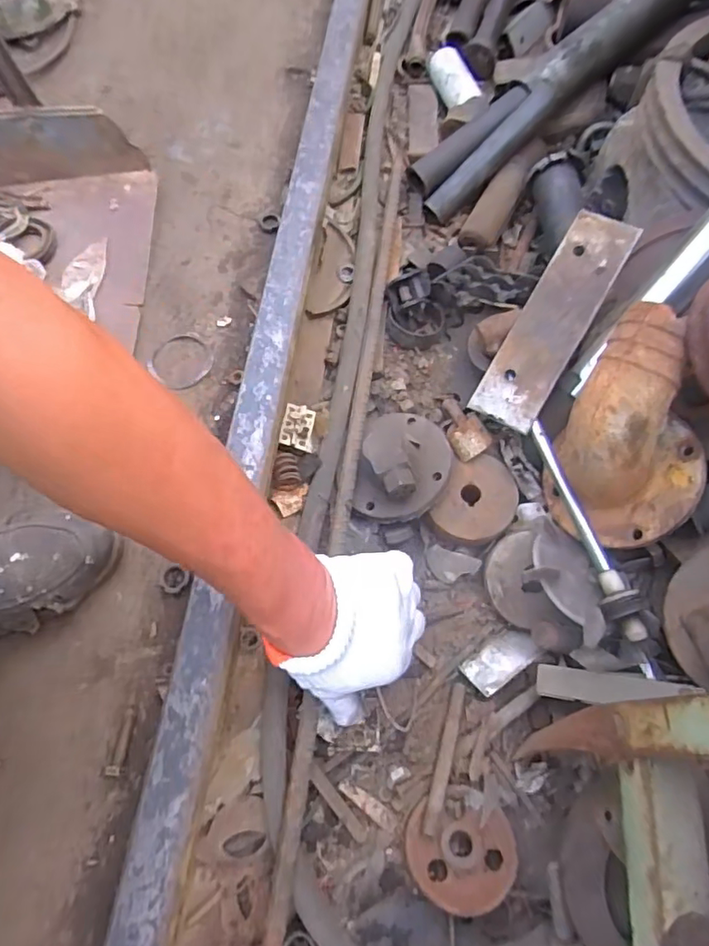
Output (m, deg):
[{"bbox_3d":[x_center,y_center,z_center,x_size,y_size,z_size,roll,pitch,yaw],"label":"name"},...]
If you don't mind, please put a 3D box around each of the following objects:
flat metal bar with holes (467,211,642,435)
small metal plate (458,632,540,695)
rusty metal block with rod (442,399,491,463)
[{"bbox_3d":[0.180,-0.139,0.505,0.059,0.007,0.208,30,90,22],"label":"flat metal bar with holes"},{"bbox_3d":[0.125,0.160,0.476,0.065,0.004,0.034,-31,42,-15],"label":"small metal plate"},{"bbox_3d":[0.101,-0.047,0.533,0.036,0.031,0.074,-9,38,-4],"label":"rusty metal block with rod"}]

